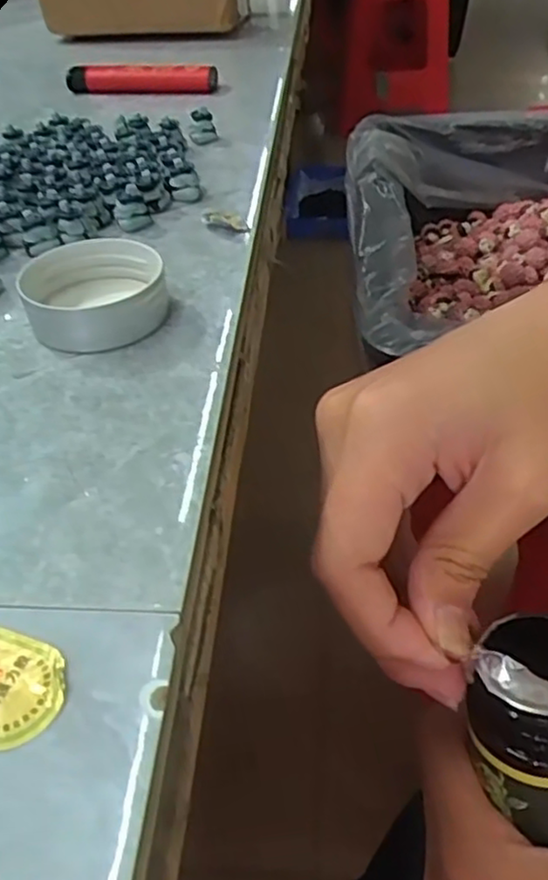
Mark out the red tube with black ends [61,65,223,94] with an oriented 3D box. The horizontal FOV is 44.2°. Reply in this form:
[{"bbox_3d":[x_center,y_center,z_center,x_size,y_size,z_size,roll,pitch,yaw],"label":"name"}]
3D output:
[{"bbox_3d":[-0.068,-0.185,0.345,0.077,0.012,0.009,2,43,6],"label":"red tube with black ends"}]

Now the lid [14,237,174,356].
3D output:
[{"bbox_3d":[-0.051,-0.042,0.191,0.040,0.014,0.041,-9,43,-5],"label":"lid"}]

